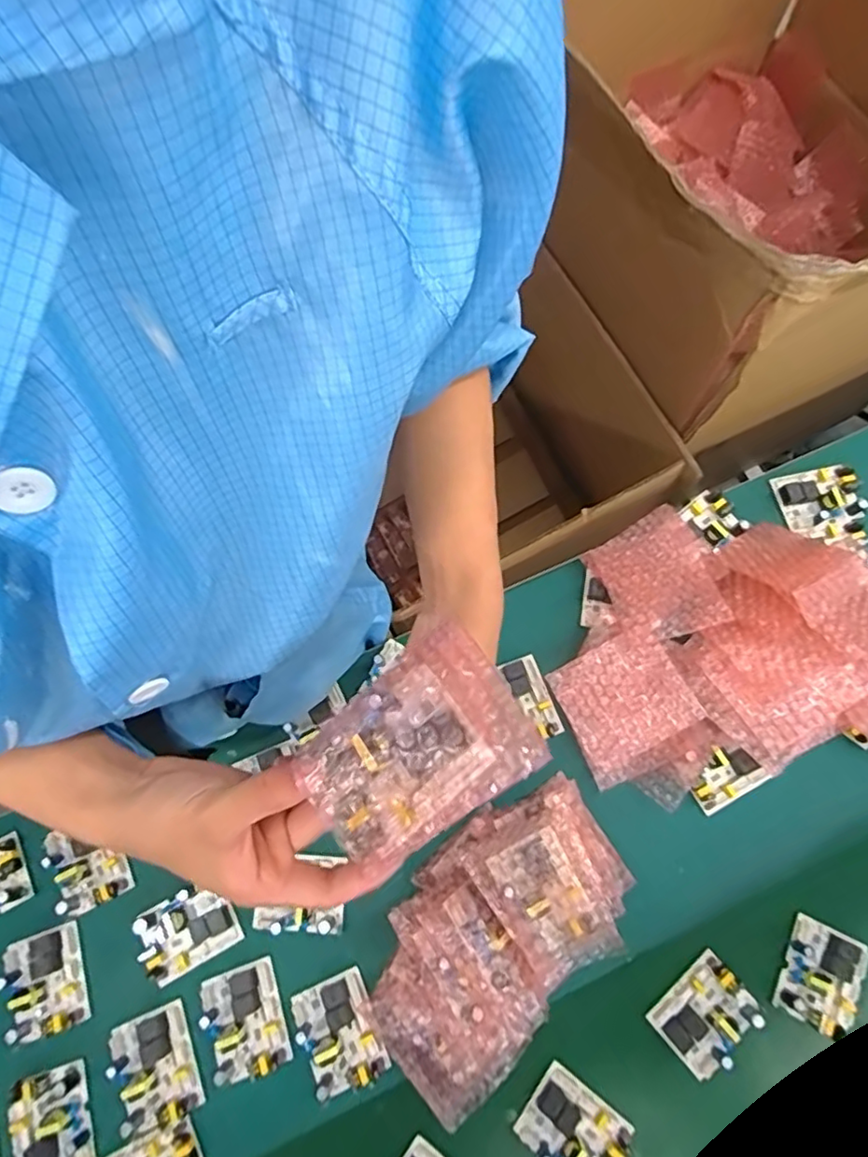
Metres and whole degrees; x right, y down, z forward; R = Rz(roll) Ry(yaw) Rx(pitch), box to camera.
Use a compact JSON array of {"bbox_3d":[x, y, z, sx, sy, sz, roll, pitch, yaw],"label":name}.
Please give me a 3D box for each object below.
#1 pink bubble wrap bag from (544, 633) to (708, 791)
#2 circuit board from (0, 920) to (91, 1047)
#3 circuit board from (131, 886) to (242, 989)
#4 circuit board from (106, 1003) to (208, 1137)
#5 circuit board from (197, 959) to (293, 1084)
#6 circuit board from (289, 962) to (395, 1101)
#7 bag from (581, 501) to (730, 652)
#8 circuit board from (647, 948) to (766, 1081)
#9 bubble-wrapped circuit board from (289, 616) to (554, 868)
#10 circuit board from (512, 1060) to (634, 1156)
[{"bbox_3d":[0.181,0.119,0.580,0.113,0.020,0.116,-27,77,-6],"label":"pink bubble wrap bag"},{"bbox_3d":[-0.343,0.355,0.535,0.063,0.016,0.081,-19,76,-4],"label":"circuit board"},{"bbox_3d":[-0.220,0.313,0.545,0.080,0.014,0.064,-29,77,-7],"label":"circuit board"},{"bbox_3d":[-0.235,0.414,0.514,0.064,0.019,0.084,-20,76,-4],"label":"circuit board"},{"bbox_3d":[-0.164,0.380,0.527,0.063,0.022,0.077,-20,76,-4],"label":"circuit board"},{"bbox_3d":[-0.080,0.387,0.520,0.061,0.033,0.079,-23,77,-5],"label":"circuit board"},{"bbox_3d":[0.226,-0.002,0.615,0.115,0.017,0.132,-20,59,-6],"label":"bag"},{"bbox_3d":[0.236,0.378,0.528,0.081,0.017,0.063,-39,79,-9],"label":"circuit board"},{"bbox_3d":[-0.010,0.083,0.307,0.108,0.029,0.084,-38,69,5],"label":"bubble-wrapped circuit board"},{"bbox_3d":[0.117,0.460,0.506,0.080,0.023,0.063,37,79,9],"label":"circuit board"}]

